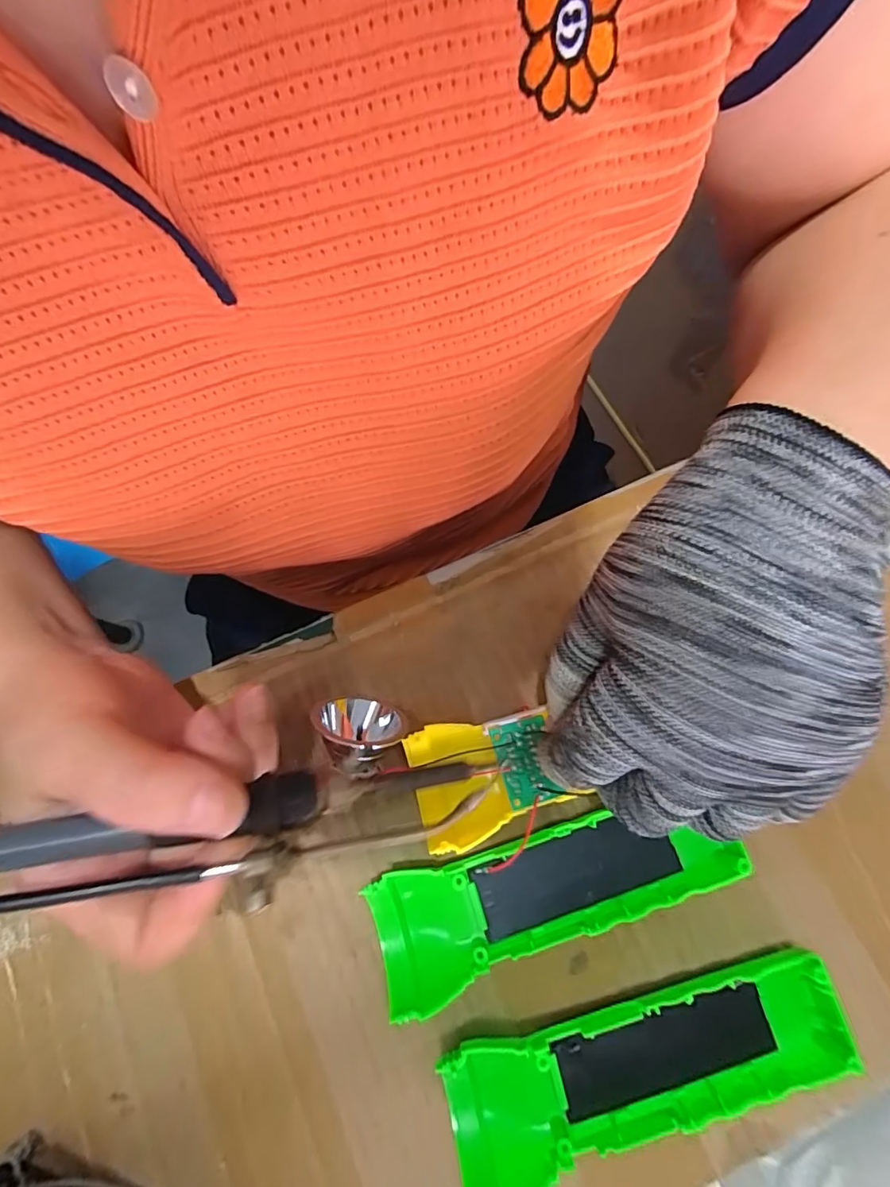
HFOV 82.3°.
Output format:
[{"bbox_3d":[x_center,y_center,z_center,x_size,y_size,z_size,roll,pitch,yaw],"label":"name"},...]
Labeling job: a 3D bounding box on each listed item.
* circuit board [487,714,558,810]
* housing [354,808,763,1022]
[{"bbox_3d":[0.035,0.074,0.222,0.023,0.004,0.036,-13,76,-2],"label":"circuit board"},{"bbox_3d":[0.044,0.126,0.223,0.157,0.025,0.047,-19,76,-3],"label":"housing"}]

